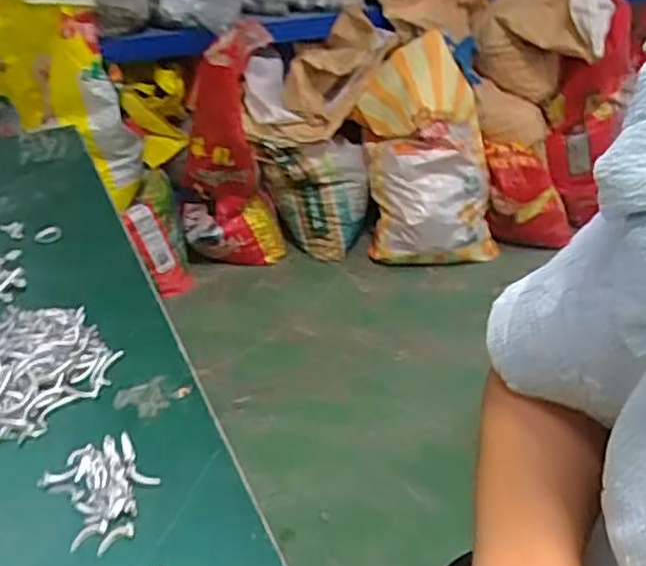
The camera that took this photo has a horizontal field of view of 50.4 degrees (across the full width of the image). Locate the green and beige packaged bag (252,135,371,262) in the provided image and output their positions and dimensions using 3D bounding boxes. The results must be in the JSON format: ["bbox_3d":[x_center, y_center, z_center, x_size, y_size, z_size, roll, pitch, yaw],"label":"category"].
[{"bbox_3d":[-0.024,-0.227,1.892,0.293,0.317,0.096,-1,34,-2],"label":"green and beige packaged bag"}]

